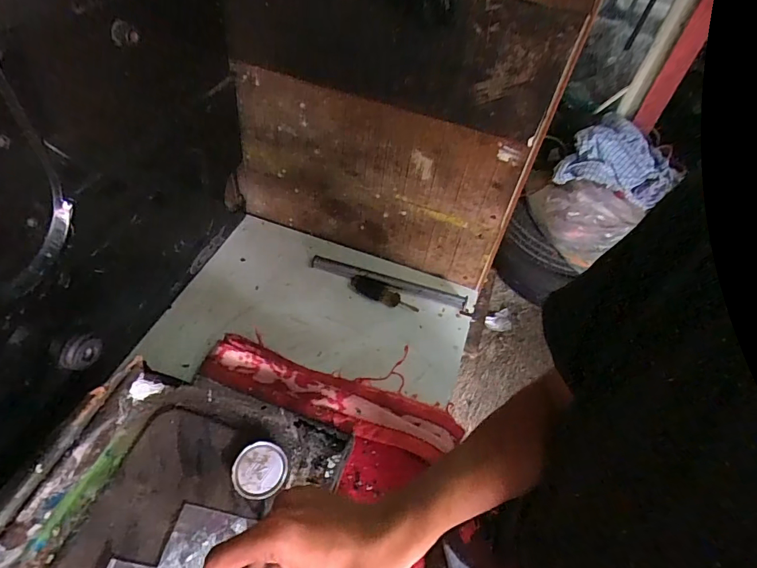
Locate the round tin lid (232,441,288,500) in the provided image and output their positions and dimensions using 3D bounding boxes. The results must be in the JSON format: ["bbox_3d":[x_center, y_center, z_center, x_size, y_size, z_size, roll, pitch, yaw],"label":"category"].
[{"bbox_3d":[-0.164,0.257,0.609,0.072,0.011,0.071,3,49,-3],"label":"round tin lid"}]

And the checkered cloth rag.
[{"bbox_3d":[0.788,-0.373,1.420,0.355,0.067,0.302,42,90,0],"label":"checkered cloth rag"}]

